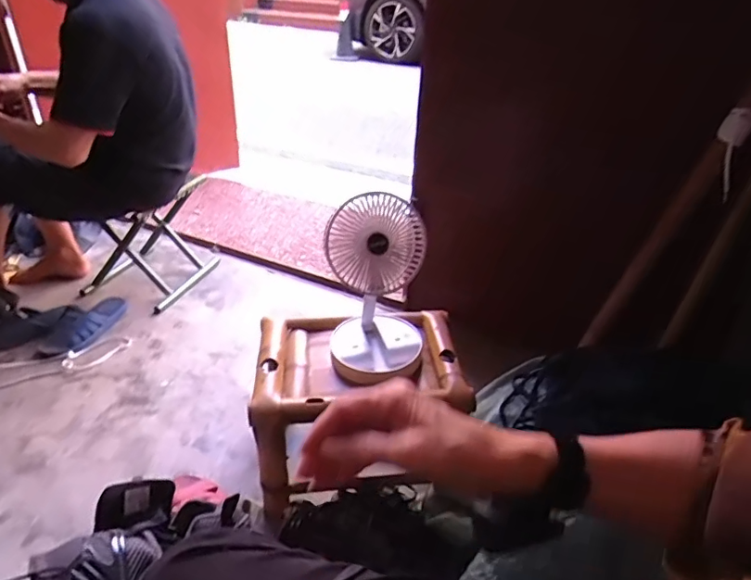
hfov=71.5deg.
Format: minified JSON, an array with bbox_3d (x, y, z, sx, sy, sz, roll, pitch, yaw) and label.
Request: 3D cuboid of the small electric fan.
[{"bbox_3d":[0.001,-0.004,0.855,0.160,0.271,0.153,2,32,-1],"label":"small electric fan"}]

